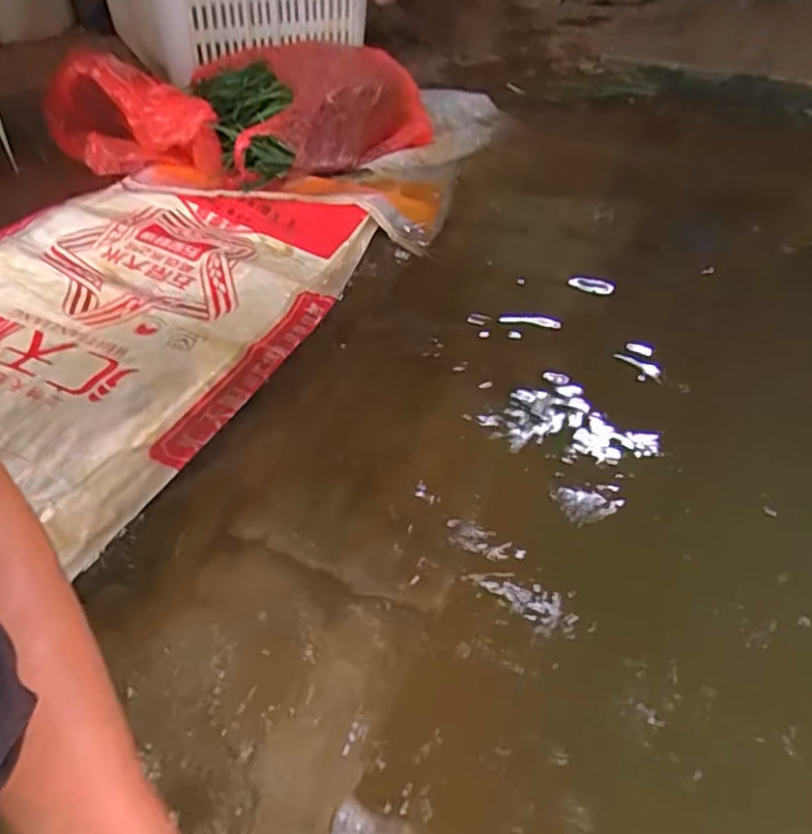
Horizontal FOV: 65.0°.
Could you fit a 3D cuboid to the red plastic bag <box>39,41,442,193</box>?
[{"bbox_3d":[-0.263,-0.503,1.068,0.369,0.184,0.497,30,50,26],"label":"red plastic bag"}]

